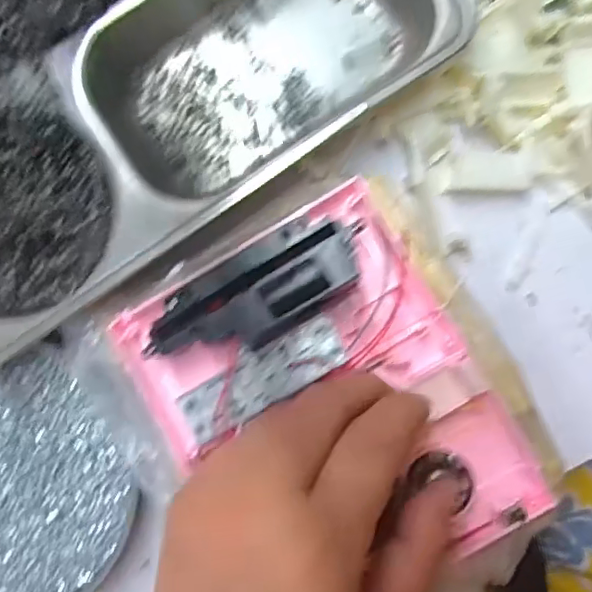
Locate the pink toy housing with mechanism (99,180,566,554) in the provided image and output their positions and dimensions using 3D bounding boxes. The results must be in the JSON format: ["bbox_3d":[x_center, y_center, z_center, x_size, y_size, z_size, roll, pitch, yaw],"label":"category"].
[{"bbox_3d":[0.015,0.049,0.260,0.129,0.025,0.158,-31,90,1],"label":"pink toy housing with mechanism"}]

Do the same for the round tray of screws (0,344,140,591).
[{"bbox_3d":[-0.143,0.094,0.283,0.129,0.016,0.126,0,87,3],"label":"round tray of screws"}]

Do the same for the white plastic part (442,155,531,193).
[{"bbox_3d":[0.094,-0.061,0.288,0.038,0.008,0.016,0,87,3],"label":"white plastic part"}]

